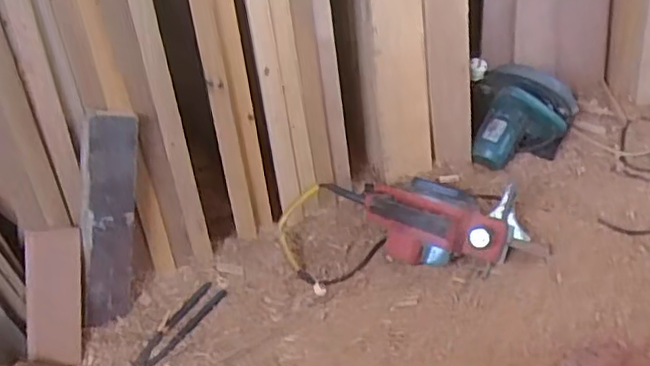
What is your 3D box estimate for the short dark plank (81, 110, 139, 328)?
[{"bbox_3d":[-0.350,0.064,1.017,0.079,0.360,0.028,-3,23,-29],"label":"short dark plank"}]

